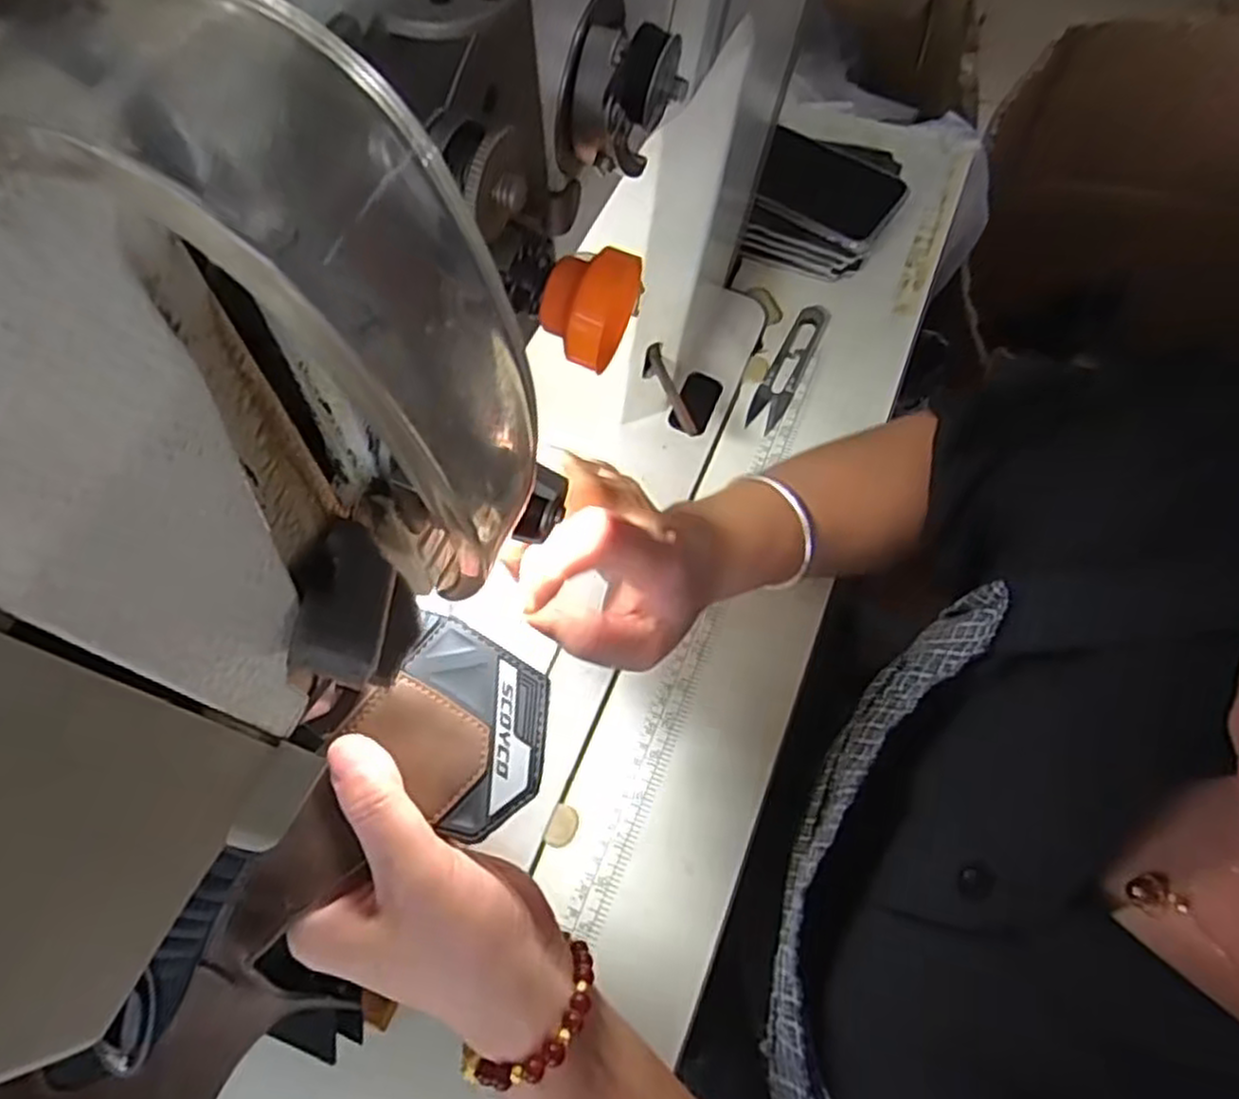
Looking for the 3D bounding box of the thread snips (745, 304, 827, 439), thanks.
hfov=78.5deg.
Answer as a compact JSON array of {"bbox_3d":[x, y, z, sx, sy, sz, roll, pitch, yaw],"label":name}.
[{"bbox_3d":[0.128,-0.140,0.575,0.025,0.006,0.122,22,68,15],"label":"thread snips"}]

